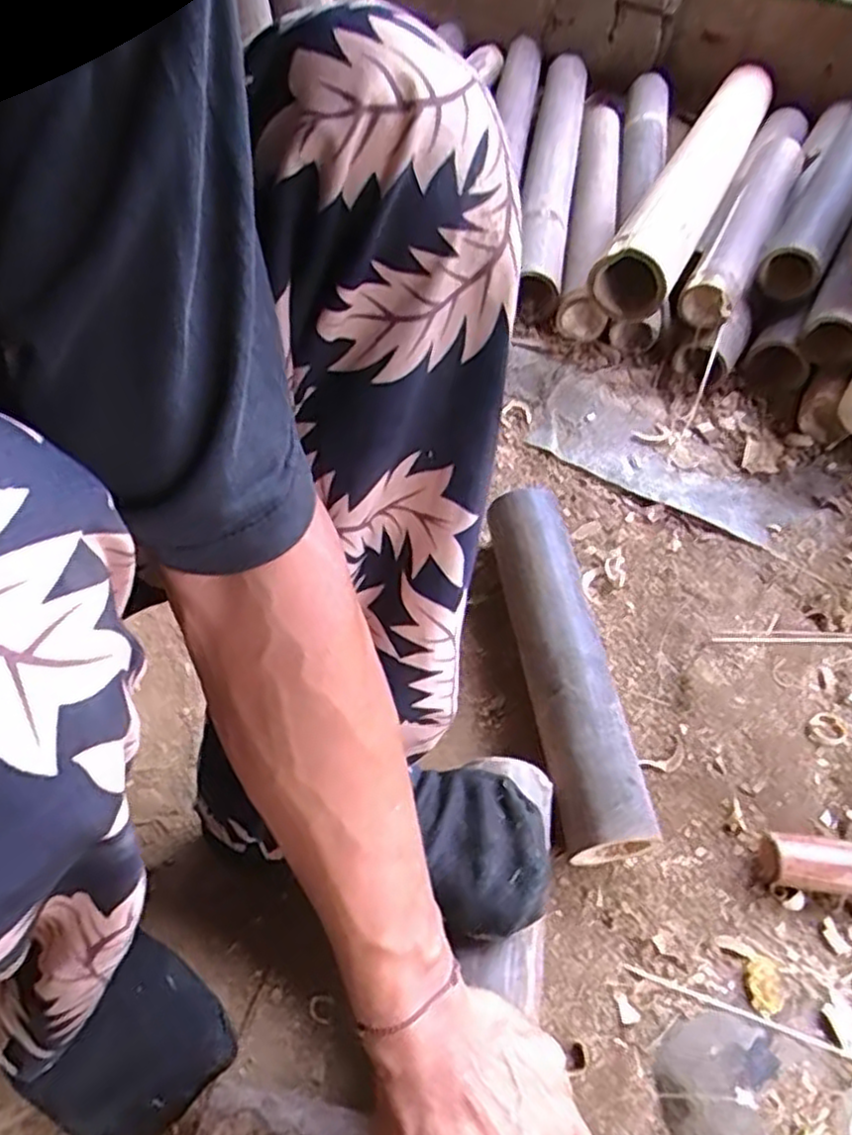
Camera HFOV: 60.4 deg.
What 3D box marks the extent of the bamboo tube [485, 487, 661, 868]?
[{"bbox_3d":[0.103,0.072,0.577,0.064,0.072,0.289,-5,54,-7],"label":"bamboo tube"}]

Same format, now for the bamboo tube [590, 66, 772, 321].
[{"bbox_3d":[0.321,-0.473,0.884,0.090,0.067,0.568,23,55,13],"label":"bamboo tube"}]

